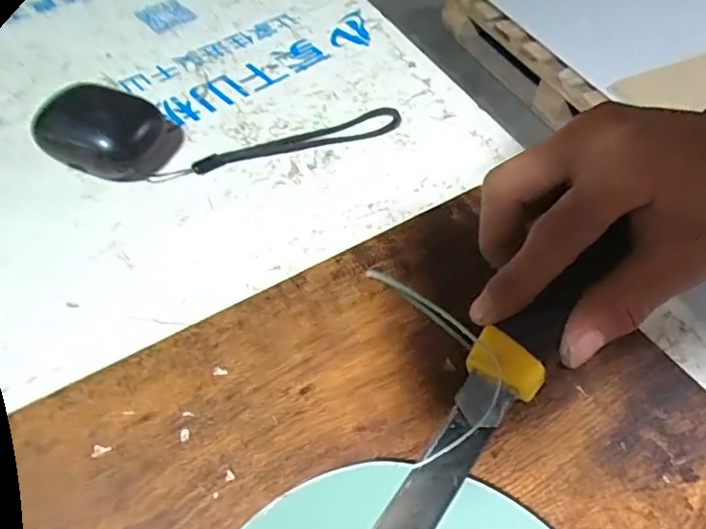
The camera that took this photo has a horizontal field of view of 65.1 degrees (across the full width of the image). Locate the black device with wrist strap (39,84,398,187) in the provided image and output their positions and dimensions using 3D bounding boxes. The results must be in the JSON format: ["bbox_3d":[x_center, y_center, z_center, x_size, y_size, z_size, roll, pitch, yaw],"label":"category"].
[{"bbox_3d":[-0.070,-0.085,0.309,0.192,0.033,0.058,-13,55,-13],"label":"black device with wrist strap"}]

